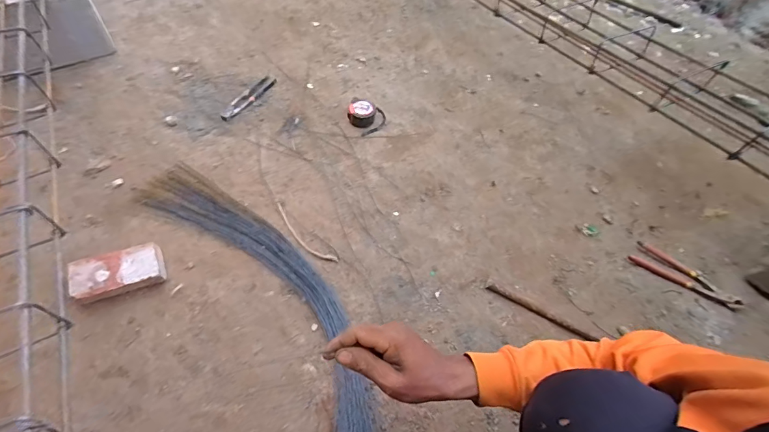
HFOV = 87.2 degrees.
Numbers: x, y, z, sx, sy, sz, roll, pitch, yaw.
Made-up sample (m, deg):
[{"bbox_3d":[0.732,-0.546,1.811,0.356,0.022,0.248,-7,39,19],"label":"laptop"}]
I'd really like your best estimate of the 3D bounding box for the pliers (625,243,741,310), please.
[{"bbox_3d":[0.665,0.136,0.896,0.216,0.032,0.066,38,61,21],"label":"pliers"}]

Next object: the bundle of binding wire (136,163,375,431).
[{"bbox_3d":[-0.251,0.135,0.818,0.217,0.055,0.832,-32,63,-23],"label":"bundle of binding wire"}]

